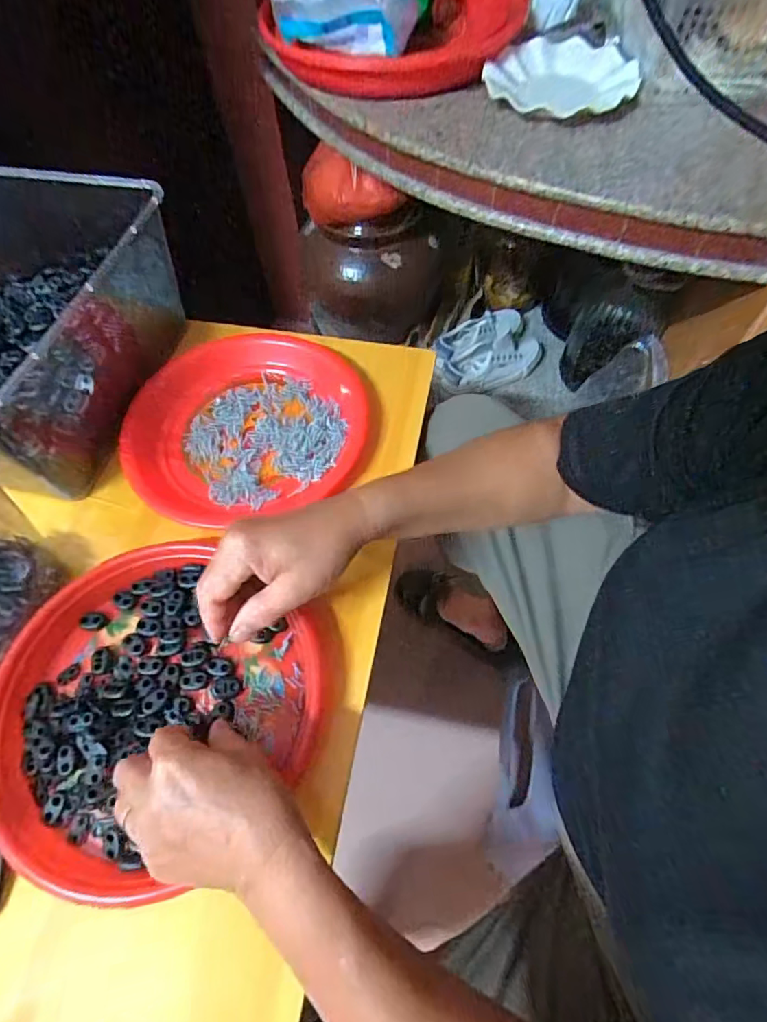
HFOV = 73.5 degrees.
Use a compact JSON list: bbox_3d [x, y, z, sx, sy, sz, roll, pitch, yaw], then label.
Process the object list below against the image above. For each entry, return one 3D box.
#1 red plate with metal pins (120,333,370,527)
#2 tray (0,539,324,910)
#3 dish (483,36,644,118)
[{"bbox_3d":[-0.130,-0.094,0.501,0.218,0.033,0.213,-1,61,2],"label":"red plate with metal pins"},{"bbox_3d":[-0.167,0.138,0.382,0.232,0.027,0.238,-1,61,2],"label":"tray"},{"bbox_3d":[0.232,-0.553,0.649,0.171,0.026,0.176,-1,61,2],"label":"dish"}]

